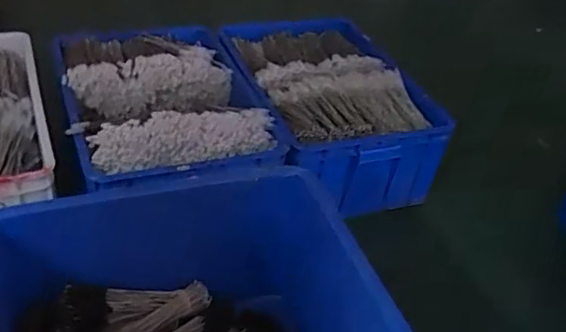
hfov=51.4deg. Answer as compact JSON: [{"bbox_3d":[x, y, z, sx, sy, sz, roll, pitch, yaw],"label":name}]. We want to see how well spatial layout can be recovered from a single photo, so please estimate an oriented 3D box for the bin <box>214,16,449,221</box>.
[{"bbox_3d":[0.122,-0.163,1.550,0.413,0.219,0.597,-6,38,-17],"label":"bin"}]

